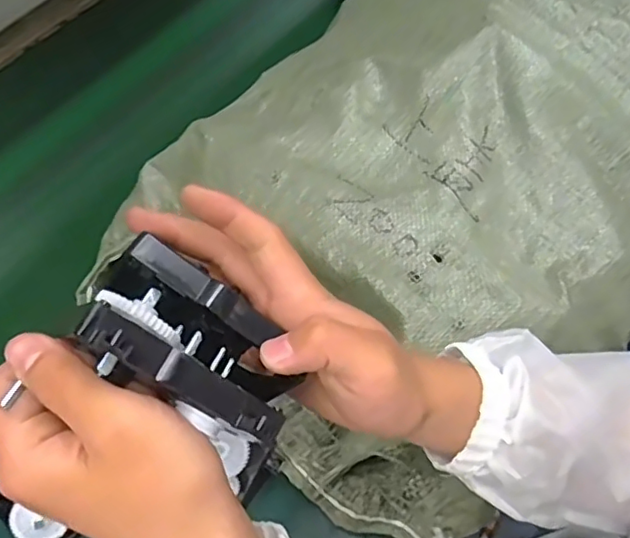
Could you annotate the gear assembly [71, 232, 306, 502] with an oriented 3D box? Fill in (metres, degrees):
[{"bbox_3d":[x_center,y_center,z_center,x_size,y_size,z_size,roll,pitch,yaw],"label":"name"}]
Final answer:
[{"bbox_3d":[-0.059,0.040,0.273,0.106,0.056,0.063,43,56,-13],"label":"gear assembly"}]

